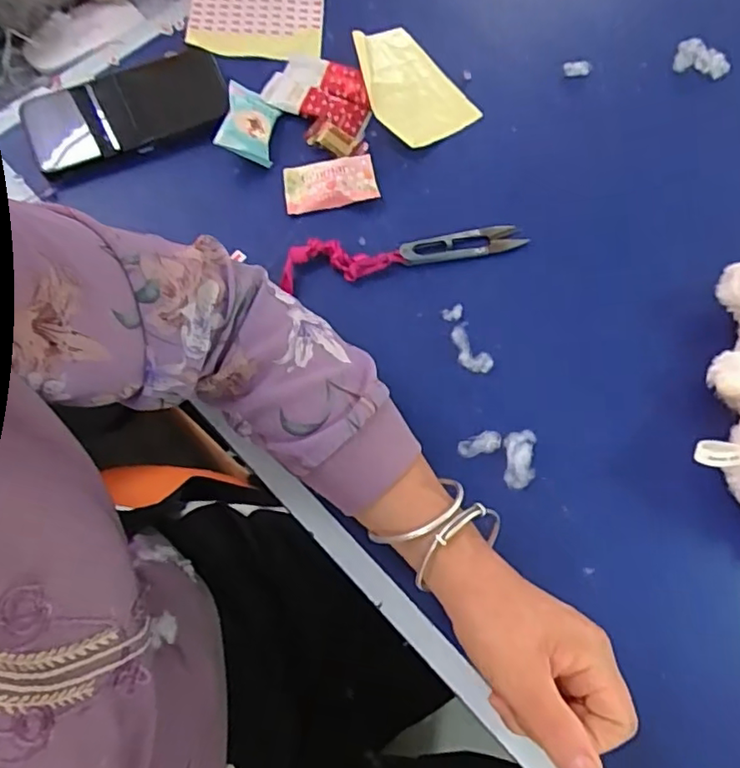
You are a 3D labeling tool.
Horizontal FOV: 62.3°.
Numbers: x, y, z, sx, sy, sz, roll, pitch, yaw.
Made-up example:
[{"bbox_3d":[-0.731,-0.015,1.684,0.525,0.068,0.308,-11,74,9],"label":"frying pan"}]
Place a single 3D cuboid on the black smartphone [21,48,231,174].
[{"bbox_3d":[-0.206,-0.233,0.519,0.164,0.018,0.077,-20,73,-8],"label":"black smartphone"}]

